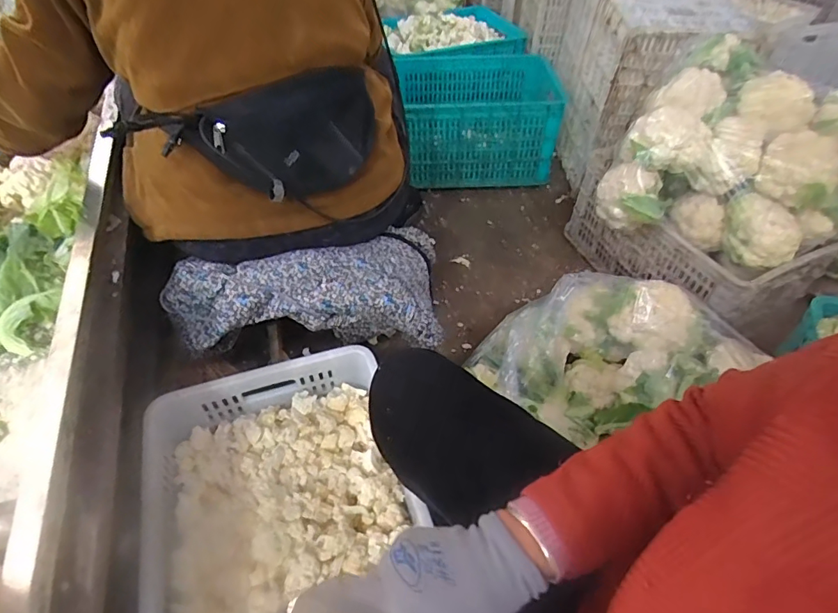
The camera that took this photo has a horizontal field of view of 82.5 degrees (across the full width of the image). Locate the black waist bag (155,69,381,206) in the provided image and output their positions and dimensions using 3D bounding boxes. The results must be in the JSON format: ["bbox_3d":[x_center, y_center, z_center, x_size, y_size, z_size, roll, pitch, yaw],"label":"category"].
[{"bbox_3d":[-0.171,-0.229,0.633,0.265,0.145,0.102,-23,53,-19],"label":"black waist bag"}]

